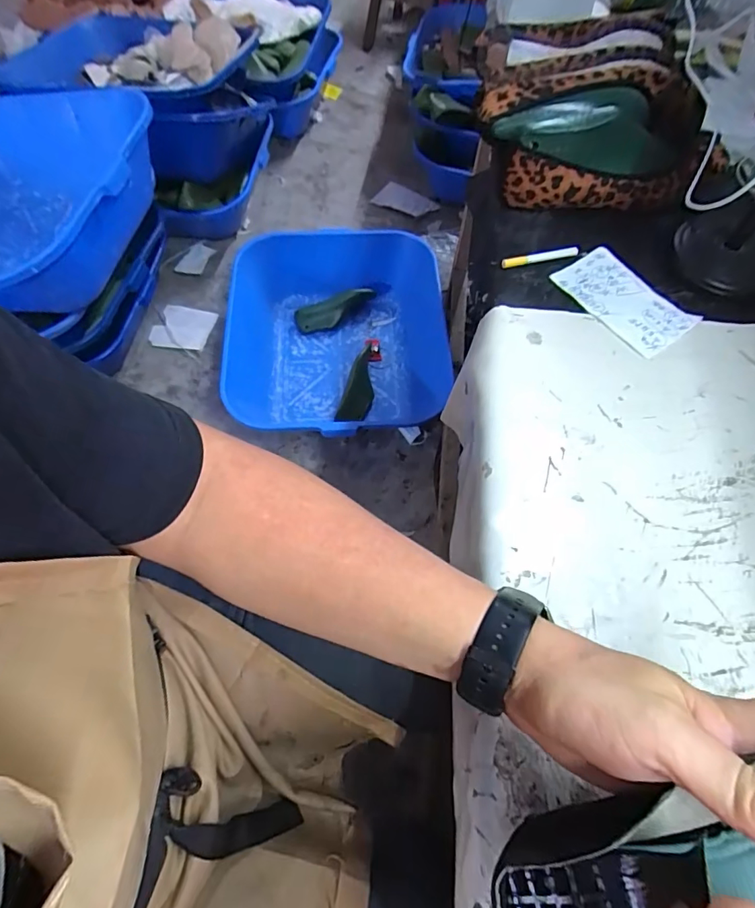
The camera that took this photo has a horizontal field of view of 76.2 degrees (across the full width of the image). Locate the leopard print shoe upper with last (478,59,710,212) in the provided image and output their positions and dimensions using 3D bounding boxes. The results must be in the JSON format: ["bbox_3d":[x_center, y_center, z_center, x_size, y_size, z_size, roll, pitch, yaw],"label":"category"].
[{"bbox_3d":[0.244,-0.357,0.537,0.252,0.080,0.173,3,63,-1],"label":"leopard print shoe upper with last"}]

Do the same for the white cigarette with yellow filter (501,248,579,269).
[{"bbox_3d":[0.168,-0.202,0.496,0.085,0.011,0.007,-13,64,-9],"label":"white cigarette with yellow filter"}]

